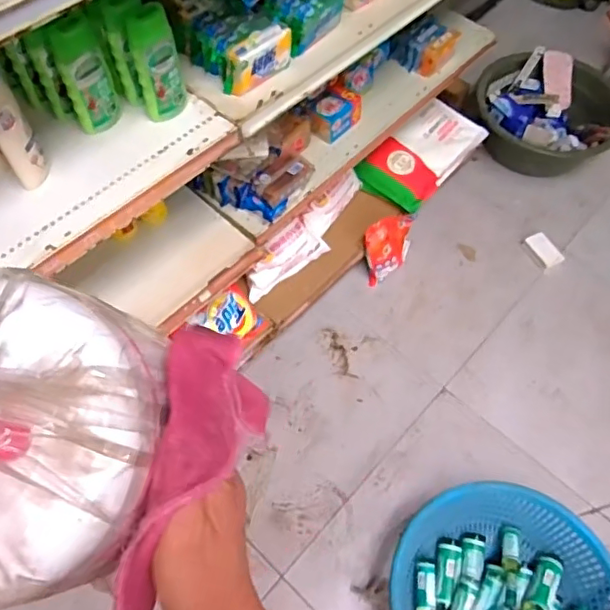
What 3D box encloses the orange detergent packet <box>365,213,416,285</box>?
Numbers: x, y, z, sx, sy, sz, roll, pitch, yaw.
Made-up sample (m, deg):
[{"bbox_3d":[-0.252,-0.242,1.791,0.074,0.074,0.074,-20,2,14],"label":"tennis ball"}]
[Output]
[{"bbox_3d":[0.233,-0.157,1.581,0.164,0.171,0.055,-23,24,-25],"label":"orange detergent packet"}]

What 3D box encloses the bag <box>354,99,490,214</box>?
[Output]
[{"bbox_3d":[0.337,-0.437,1.630,0.192,0.060,0.386,39,67,18],"label":"bag"}]

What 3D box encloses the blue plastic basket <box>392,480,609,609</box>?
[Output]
[{"bbox_3d":[0.401,0.607,1.153,0.433,0.151,0.462,1,61,-1],"label":"blue plastic basket"}]

